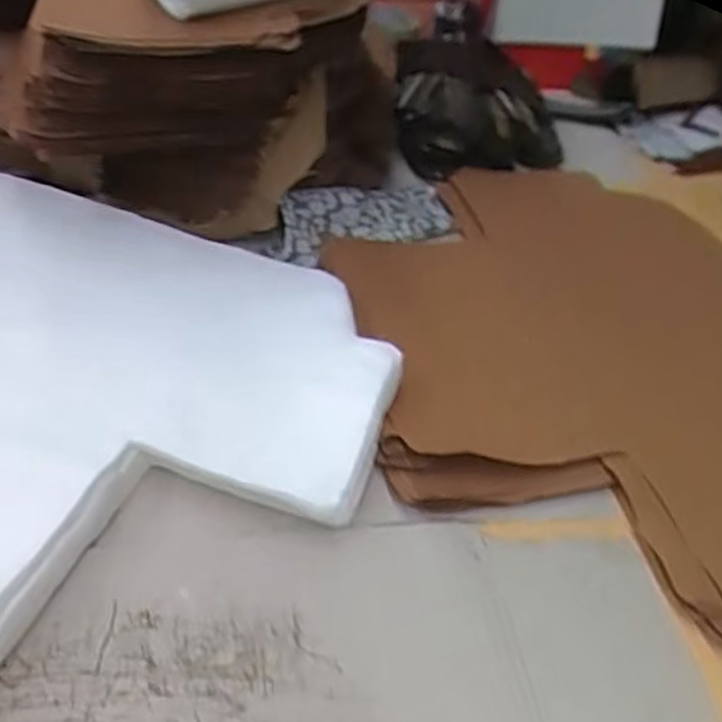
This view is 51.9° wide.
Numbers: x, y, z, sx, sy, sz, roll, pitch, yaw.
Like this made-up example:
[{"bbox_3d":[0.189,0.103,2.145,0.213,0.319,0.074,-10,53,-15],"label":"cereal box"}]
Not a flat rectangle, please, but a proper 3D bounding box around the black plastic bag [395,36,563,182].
[{"bbox_3d":[0.107,-0.235,0.686,0.153,0.068,0.143,1,42,-8],"label":"black plastic bag"}]

